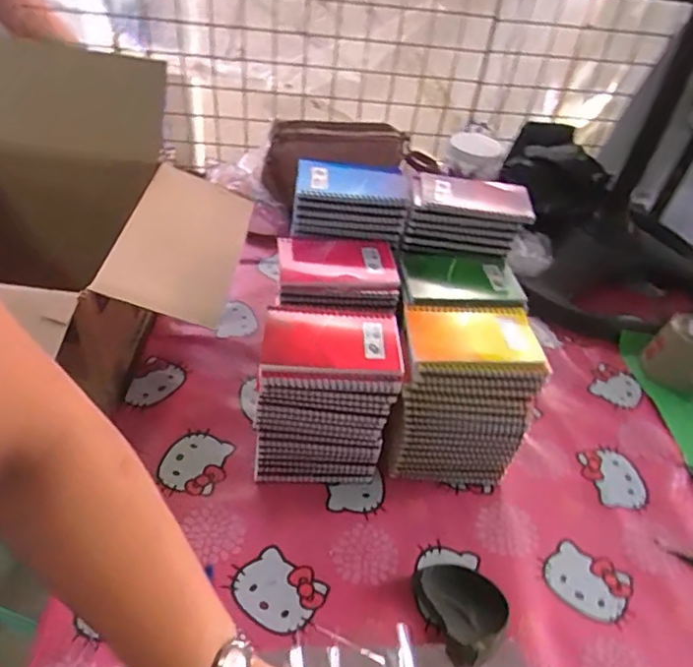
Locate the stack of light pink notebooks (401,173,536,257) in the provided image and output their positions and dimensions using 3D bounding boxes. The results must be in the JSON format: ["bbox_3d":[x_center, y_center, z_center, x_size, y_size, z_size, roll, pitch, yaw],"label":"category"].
[{"bbox_3d":[0.149,-0.160,0.713,0.145,0.076,0.124,7,47,-2],"label":"stack of light pink notebooks"}]

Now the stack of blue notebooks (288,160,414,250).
[{"bbox_3d":[0.005,-0.172,0.702,0.142,0.053,0.110,8,47,-1],"label":"stack of blue notebooks"}]

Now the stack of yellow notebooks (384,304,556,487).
[{"bbox_3d":[0.122,0.072,0.617,0.139,0.184,0.104,8,43,1],"label":"stack of yellow notebooks"}]

